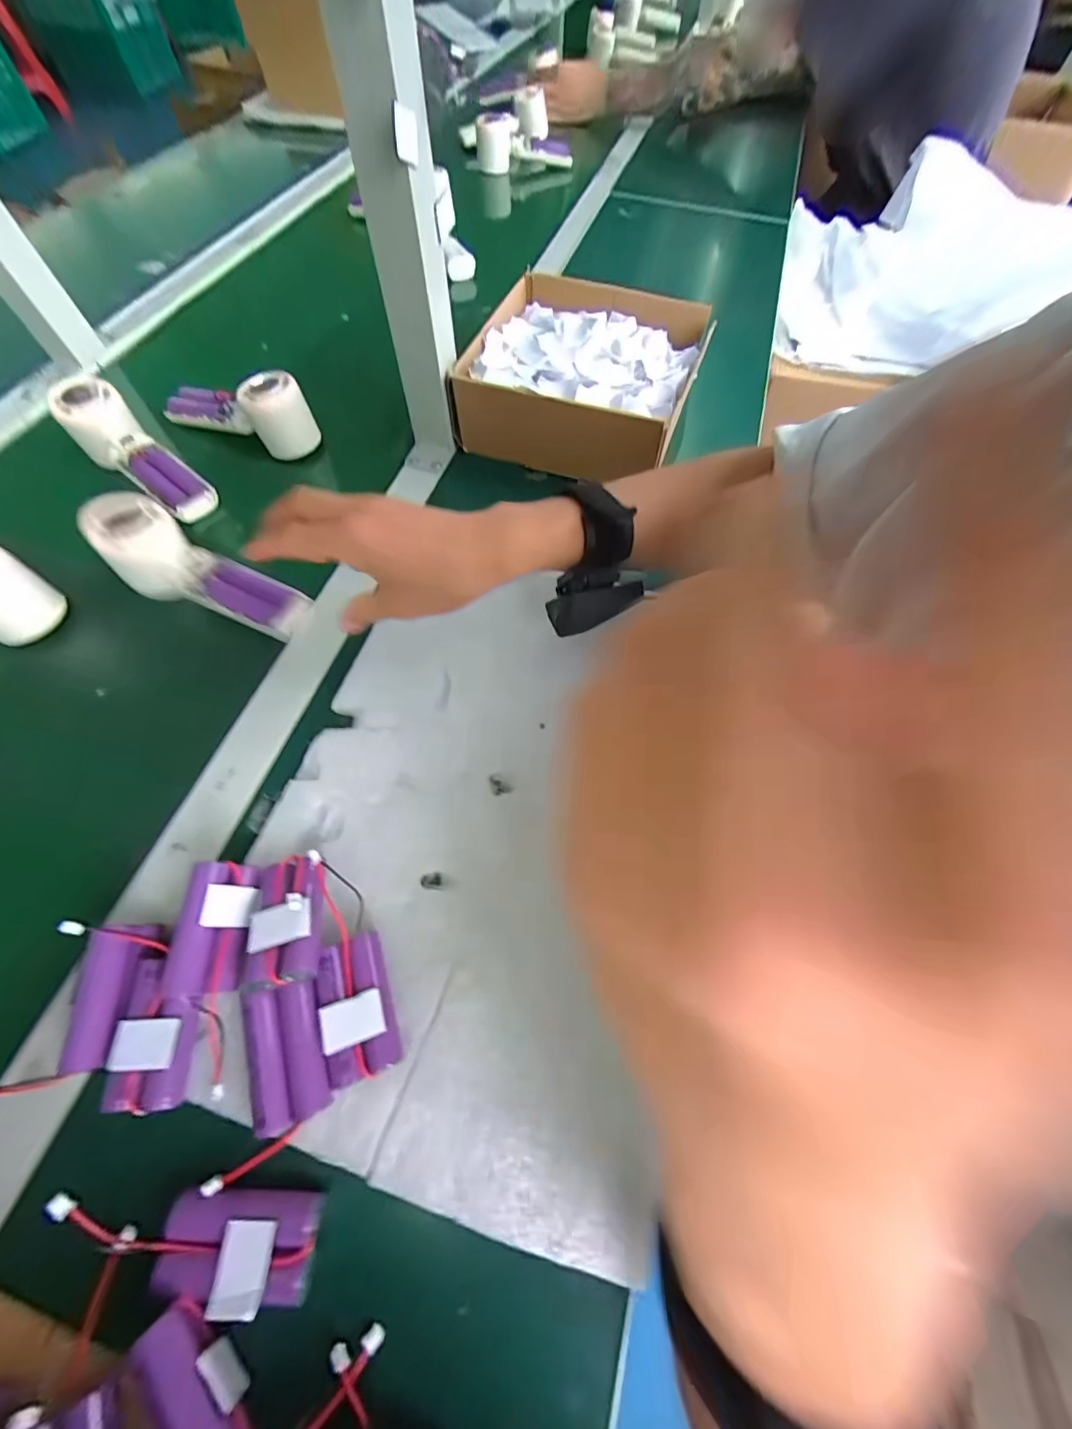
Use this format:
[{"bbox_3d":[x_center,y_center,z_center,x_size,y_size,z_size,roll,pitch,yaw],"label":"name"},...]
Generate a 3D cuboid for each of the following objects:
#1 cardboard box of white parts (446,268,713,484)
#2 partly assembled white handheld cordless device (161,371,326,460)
[{"bbox_3d":[0.046,-0.342,0.470,0.207,0.075,0.207,16,63,6],"label":"cardboard box of white parts"},{"bbox_3d":[-0.301,-0.310,0.462,0.158,0.059,0.046,22,64,9],"label":"partly assembled white handheld cordless device"}]

